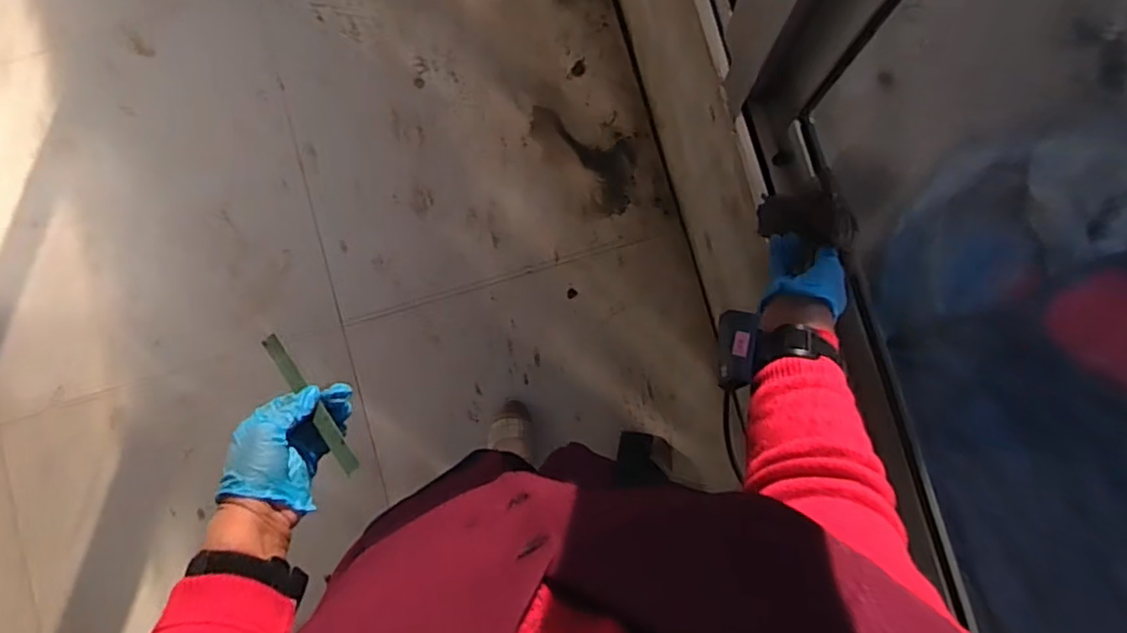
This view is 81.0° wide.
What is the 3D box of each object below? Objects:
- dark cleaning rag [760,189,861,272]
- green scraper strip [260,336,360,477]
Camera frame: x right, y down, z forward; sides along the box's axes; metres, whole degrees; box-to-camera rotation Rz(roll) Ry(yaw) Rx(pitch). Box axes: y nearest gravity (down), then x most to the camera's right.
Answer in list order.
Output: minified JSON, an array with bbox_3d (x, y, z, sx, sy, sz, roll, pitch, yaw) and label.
[{"bbox_3d":[0.256,-0.106,0.701,0.023,0.116,0.050,25,89,-43],"label":"dark cleaning rag"},{"bbox_3d":[-0.220,0.075,0.574,0.017,0.009,0.144,-38,77,0],"label":"green scraper strip"}]

